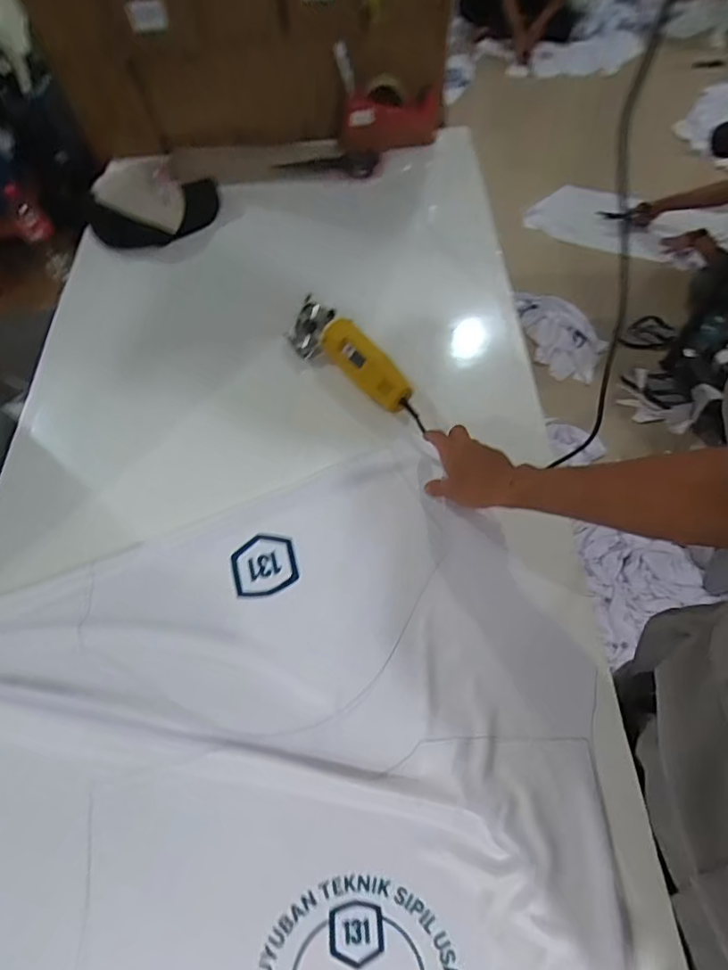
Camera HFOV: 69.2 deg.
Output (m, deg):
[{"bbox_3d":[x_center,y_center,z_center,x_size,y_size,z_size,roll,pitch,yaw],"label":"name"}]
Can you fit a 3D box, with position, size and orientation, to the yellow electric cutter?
[{"bbox_3d":[-0.023,-0.209,0.807,0.261,0.073,0.075,37,68,22],"label":"yellow electric cutter"}]

